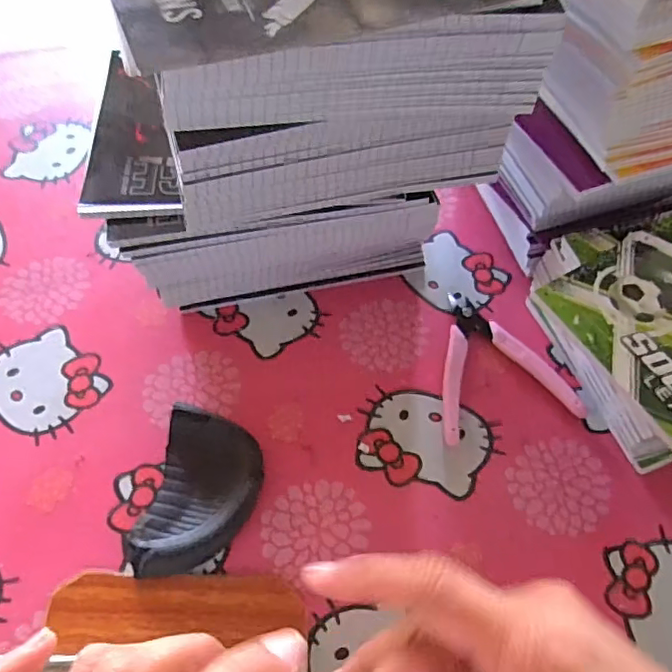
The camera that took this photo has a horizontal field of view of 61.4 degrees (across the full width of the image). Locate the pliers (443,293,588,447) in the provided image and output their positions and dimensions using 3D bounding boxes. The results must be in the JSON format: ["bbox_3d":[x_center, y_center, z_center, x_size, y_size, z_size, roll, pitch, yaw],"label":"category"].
[{"bbox_3d":[0.117,0.016,0.415,0.098,0.011,0.116,-6,59,-6],"label":"pliers"}]

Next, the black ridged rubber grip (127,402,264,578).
[{"bbox_3d":[-0.082,0.099,0.350,0.064,0.027,0.097,11,59,5],"label":"black ridged rubber grip"}]

